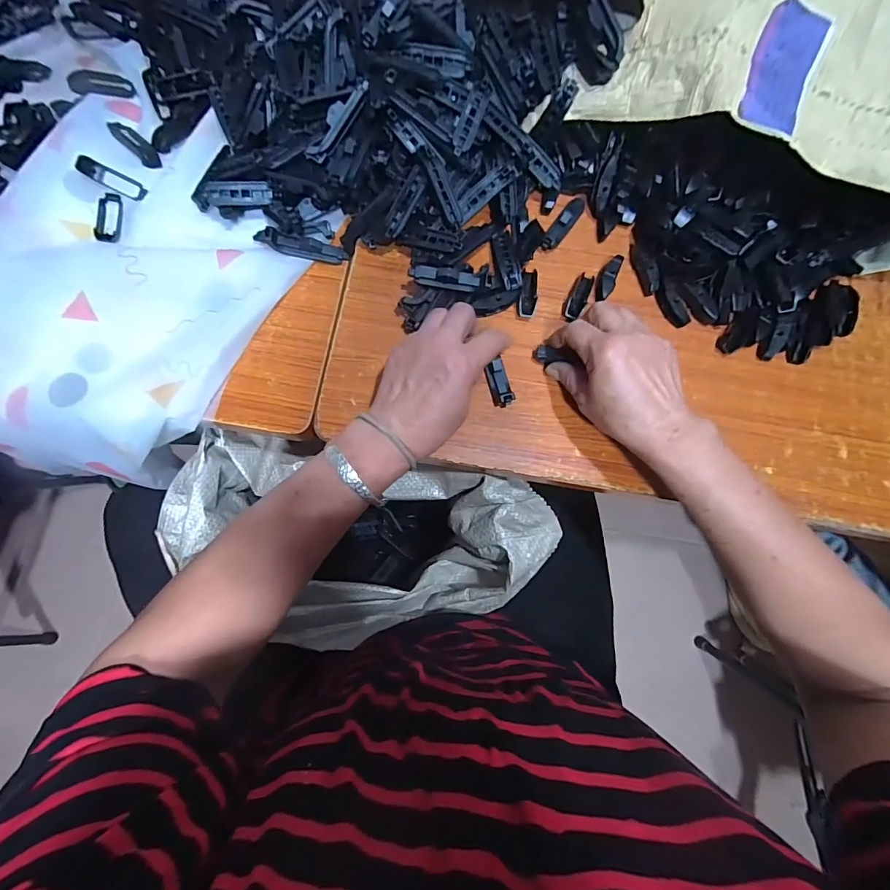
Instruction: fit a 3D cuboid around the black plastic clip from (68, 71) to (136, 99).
[{"bbox_3d":[-0.338,-0.354,0.405,0.054,0.014,0.019,-7,81,-17],"label":"black plastic clip"}]

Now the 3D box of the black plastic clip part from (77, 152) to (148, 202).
[{"bbox_3d":[-0.315,-0.252,0.391,0.060,0.008,0.018,24,81,-14],"label":"black plastic clip part"}]

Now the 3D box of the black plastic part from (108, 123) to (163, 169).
[{"bbox_3d":[-0.305,-0.297,0.405,0.062,0.007,0.019,44,82,5],"label":"black plastic part"}]

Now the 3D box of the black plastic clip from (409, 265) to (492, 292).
[{"bbox_3d":[0.005,-0.154,0.380,0.075,0.015,0.019,5,81,-1],"label":"black plastic clip"}]

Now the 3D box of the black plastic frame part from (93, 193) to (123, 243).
[{"bbox_3d":[-0.317,-0.216,0.389,0.020,0.004,0.056,0,75,-26],"label":"black plastic frame part"}]

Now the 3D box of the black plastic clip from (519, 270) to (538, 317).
[{"bbox_3d":[0.082,-0.150,0.403,0.016,0.011,0.047,5,81,-1],"label":"black plastic clip"}]

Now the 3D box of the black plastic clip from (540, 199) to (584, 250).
[{"bbox_3d":[0.122,-0.227,0.418,0.016,0.014,0.074,35,81,3],"label":"black plastic clip"}]

